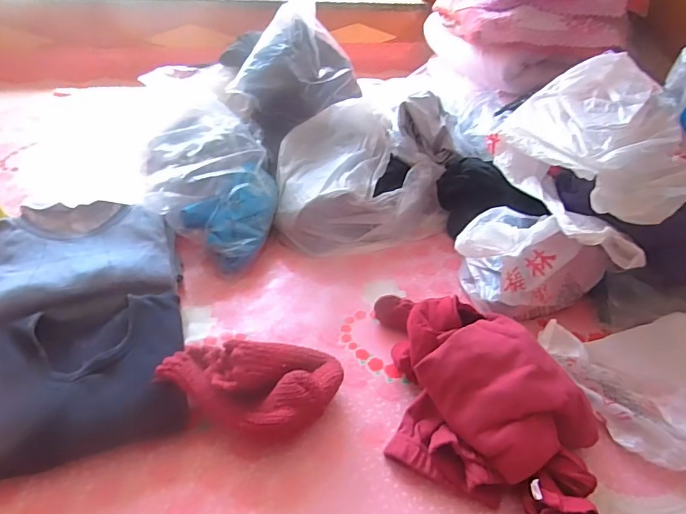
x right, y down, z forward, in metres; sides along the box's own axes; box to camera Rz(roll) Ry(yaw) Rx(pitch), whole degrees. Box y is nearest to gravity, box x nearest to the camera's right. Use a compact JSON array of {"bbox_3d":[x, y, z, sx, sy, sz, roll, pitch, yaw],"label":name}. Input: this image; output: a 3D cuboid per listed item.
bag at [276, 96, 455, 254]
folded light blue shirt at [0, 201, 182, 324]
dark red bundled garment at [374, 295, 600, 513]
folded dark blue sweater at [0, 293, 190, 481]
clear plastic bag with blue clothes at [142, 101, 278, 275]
[{"bbox_3d":[0.053,-0.172,0.988,0.374,0.207,0.267,0,41,-5],"label":"bag"},{"bbox_3d":[-0.439,-0.001,0.763,0.306,0.035,0.243,-11,43,-17],"label":"folded light blue shirt"},{"bbox_3d":[0.198,0.197,0.623,0.277,0.112,0.398,4,40,-1],"label":"dark red bundled garment"},{"bbox_3d":[-0.365,0.167,0.641,0.289,0.081,0.198,-11,43,-18],"label":"folded dark blue sweater"},{"bbox_3d":[-0.257,-0.142,0.923,0.241,0.188,0.321,-7,42,-14],"label":"clear plastic bag with blue clothes"}]

